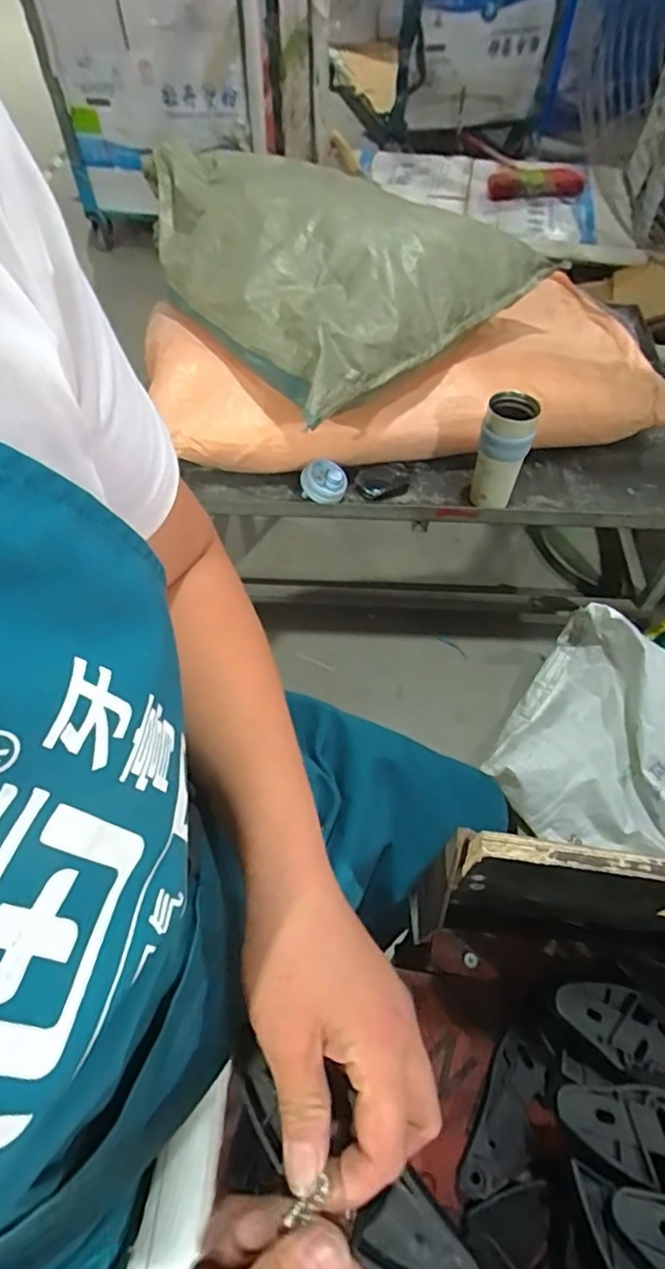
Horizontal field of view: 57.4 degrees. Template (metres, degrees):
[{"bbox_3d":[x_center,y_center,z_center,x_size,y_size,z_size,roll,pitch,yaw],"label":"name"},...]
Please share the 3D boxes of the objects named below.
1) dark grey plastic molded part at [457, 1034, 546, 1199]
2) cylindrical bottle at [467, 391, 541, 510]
[{"bbox_3d":[0.098,0.276,0.345,0.029,0.007,0.077,24,60,15],"label":"dark grey plastic molded part"},{"bbox_3d":[0.292,-0.316,1.051,0.082,0.186,0.083,0,57,0],"label":"cylindrical bottle"}]

